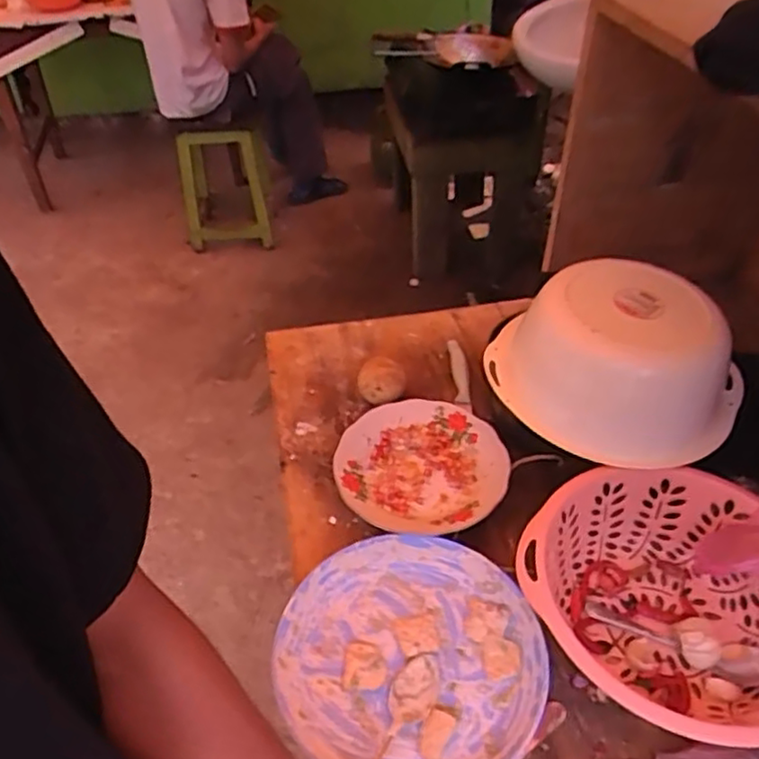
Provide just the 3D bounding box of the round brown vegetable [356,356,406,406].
[{"bbox_3d":[0.004,0.005,0.819,0.060,0.045,0.073,6,43,11],"label":"round brown vegetable"}]

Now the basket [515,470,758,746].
[{"bbox_3d":[0.243,0.196,0.567,0.221,0.085,0.237,-2,42,2],"label":"basket"}]

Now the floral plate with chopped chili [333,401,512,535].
[{"bbox_3d":[0.045,0.096,0.725,0.180,0.029,0.171,-2,42,2],"label":"floral plate with chopped chili"}]

